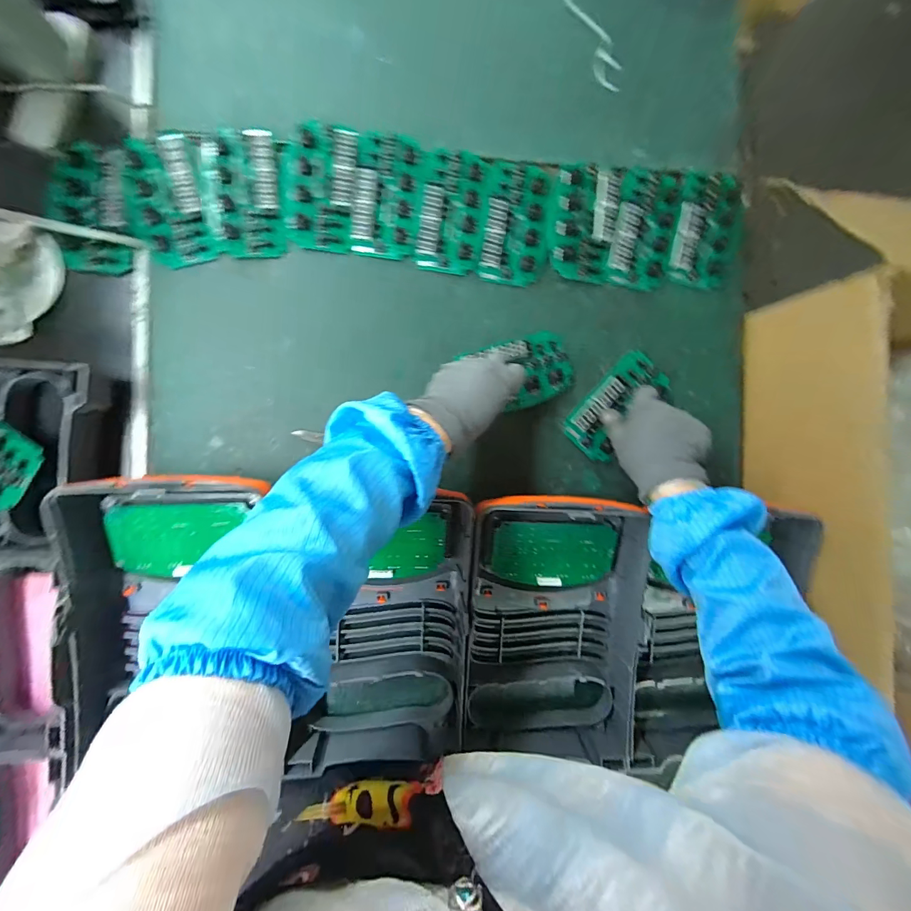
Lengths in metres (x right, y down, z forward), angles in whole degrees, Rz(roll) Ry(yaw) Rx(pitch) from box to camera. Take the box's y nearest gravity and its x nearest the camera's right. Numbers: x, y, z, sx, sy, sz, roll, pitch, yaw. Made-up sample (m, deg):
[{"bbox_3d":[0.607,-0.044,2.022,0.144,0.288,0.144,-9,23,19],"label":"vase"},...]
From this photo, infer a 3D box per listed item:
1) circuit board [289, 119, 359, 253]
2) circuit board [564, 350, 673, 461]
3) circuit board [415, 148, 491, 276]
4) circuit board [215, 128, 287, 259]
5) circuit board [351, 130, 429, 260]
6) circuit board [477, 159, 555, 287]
[{"bbox_3d":[-0.157,-0.316,0.464,0.077,0.010,0.139,3,90,-6],"label":"circuit board"},{"bbox_3d":[0.214,-0.063,0.513,0.079,0.019,0.145,42,89,-4],"label":"circuit board"},{"bbox_3d":[-0.003,-0.296,0.479,0.077,0.011,0.140,6,90,-6],"label":"circuit board"},{"bbox_3d":[-0.237,-0.305,0.457,0.075,0.012,0.139,1,90,-6],"label":"circuit board"},{"bbox_3d":[-0.080,-0.312,0.471,0.079,0.005,0.140,6,90,-6],"label":"circuit board"},{"bbox_3d":[0.076,-0.286,0.487,0.080,0.013,0.143,7,90,-6],"label":"circuit board"}]

